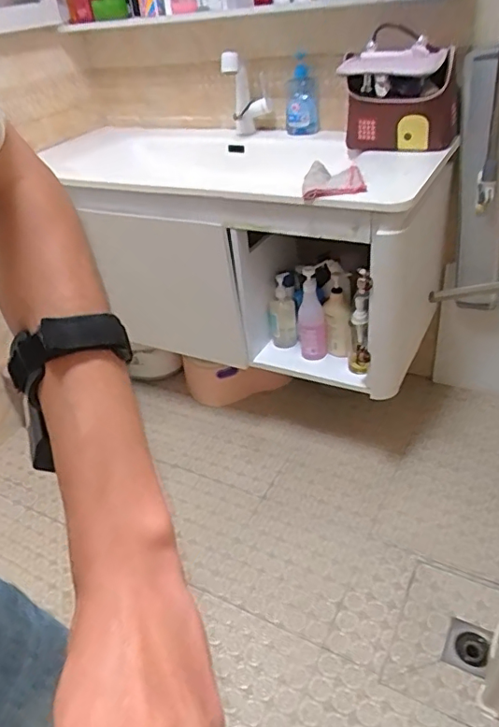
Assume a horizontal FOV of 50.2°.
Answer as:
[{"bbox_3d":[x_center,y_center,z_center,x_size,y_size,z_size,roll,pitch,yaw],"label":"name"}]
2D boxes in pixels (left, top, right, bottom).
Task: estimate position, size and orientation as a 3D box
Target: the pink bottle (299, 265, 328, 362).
[{"bbox_3d":[0.167,-0.126,1.415,0.071,0.259,0.068,-4,35,4],"label":"pink bottle"}]

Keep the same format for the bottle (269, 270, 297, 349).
[{"bbox_3d":[0.096,-0.143,1.497,0.078,0.200,0.066,-4,35,4],"label":"bottle"}]

